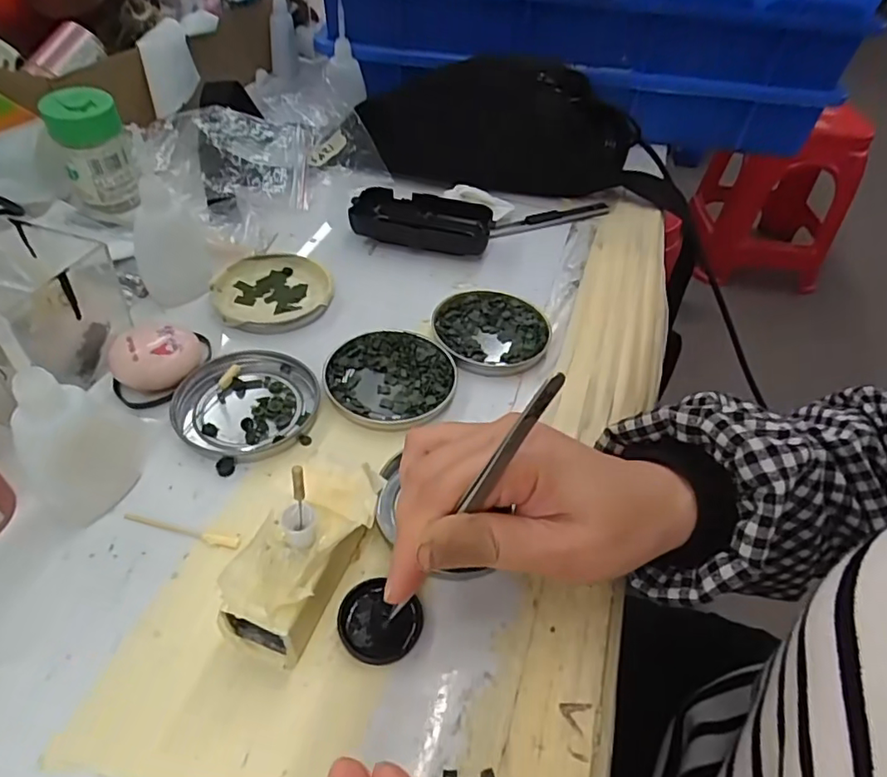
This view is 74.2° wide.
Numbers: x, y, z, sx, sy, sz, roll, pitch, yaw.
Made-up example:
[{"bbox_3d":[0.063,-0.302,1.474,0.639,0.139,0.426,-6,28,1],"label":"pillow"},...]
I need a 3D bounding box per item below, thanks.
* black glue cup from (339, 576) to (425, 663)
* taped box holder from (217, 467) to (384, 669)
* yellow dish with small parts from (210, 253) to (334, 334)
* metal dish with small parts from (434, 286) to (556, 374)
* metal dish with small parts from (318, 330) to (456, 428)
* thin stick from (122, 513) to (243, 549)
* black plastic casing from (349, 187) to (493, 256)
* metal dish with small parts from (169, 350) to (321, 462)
[{"bbox_3d":[-0.028,0.102,0.256,0.036,0.007,0.031,26,49,18],"label":"black glue cup"},{"bbox_3d":[-0.059,0.070,0.261,0.046,0.039,0.093,20,44,13],"label":"taped box holder"},{"bbox_3d":[-0.120,-0.068,0.410,0.077,0.012,0.079,3,46,-3],"label":"yellow dish with small parts"},{"bbox_3d":[0.032,-0.041,0.396,0.076,0.009,0.076,3,46,-3],"label":"metal dish with small parts"},{"bbox_3d":[-0.032,-0.007,0.358,0.078,0.009,0.074,3,46,-3],"label":"metal dish with small parts"},{"bbox_3d":[-0.126,0.068,0.281,0.059,0.004,0.006,12,46,5],"label":"thin stick"},{"bbox_3d":[-0.018,-0.133,0.470,0.107,0.024,0.050,9,46,3],"label":"black plastic casing"},{"bbox_3d":[-0.113,0.008,0.336,0.074,0.009,0.077,3,46,-3],"label":"metal dish with small parts"}]

